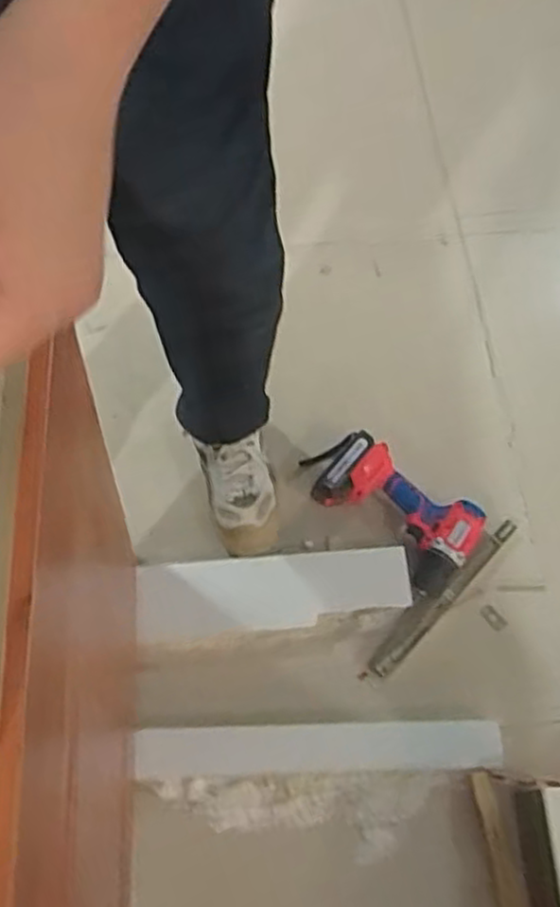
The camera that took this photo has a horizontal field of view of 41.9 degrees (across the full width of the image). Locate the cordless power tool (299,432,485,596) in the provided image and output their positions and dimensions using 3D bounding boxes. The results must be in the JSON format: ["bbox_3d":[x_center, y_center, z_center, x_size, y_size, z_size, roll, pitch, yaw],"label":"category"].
[{"bbox_3d":[0.157,0.077,1.088,0.277,0.074,0.148,35,70,11],"label":"cordless power tool"}]

